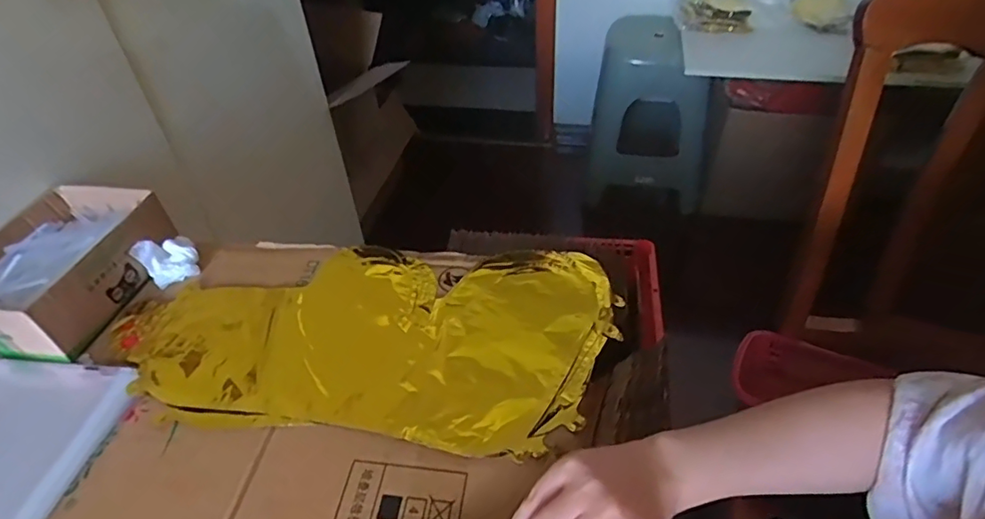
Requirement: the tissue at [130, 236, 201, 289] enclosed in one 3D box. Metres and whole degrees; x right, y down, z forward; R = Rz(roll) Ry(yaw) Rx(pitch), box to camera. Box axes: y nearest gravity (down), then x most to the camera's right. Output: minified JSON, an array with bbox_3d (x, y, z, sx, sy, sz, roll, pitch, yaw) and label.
[{"bbox_3d":[-0.339,-0.005,0.591,0.055,0.033,0.049,-33,51,-29],"label":"tissue"}]

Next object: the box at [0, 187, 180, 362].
[{"bbox_3d":[-0.438,0.004,0.579,0.142,0.061,0.197,9,44,12],"label":"box"}]

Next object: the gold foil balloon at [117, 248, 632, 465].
[{"bbox_3d":[-0.113,0.065,0.528,0.444,0.011,0.219,3,43,5],"label":"gold foil balloon"}]

